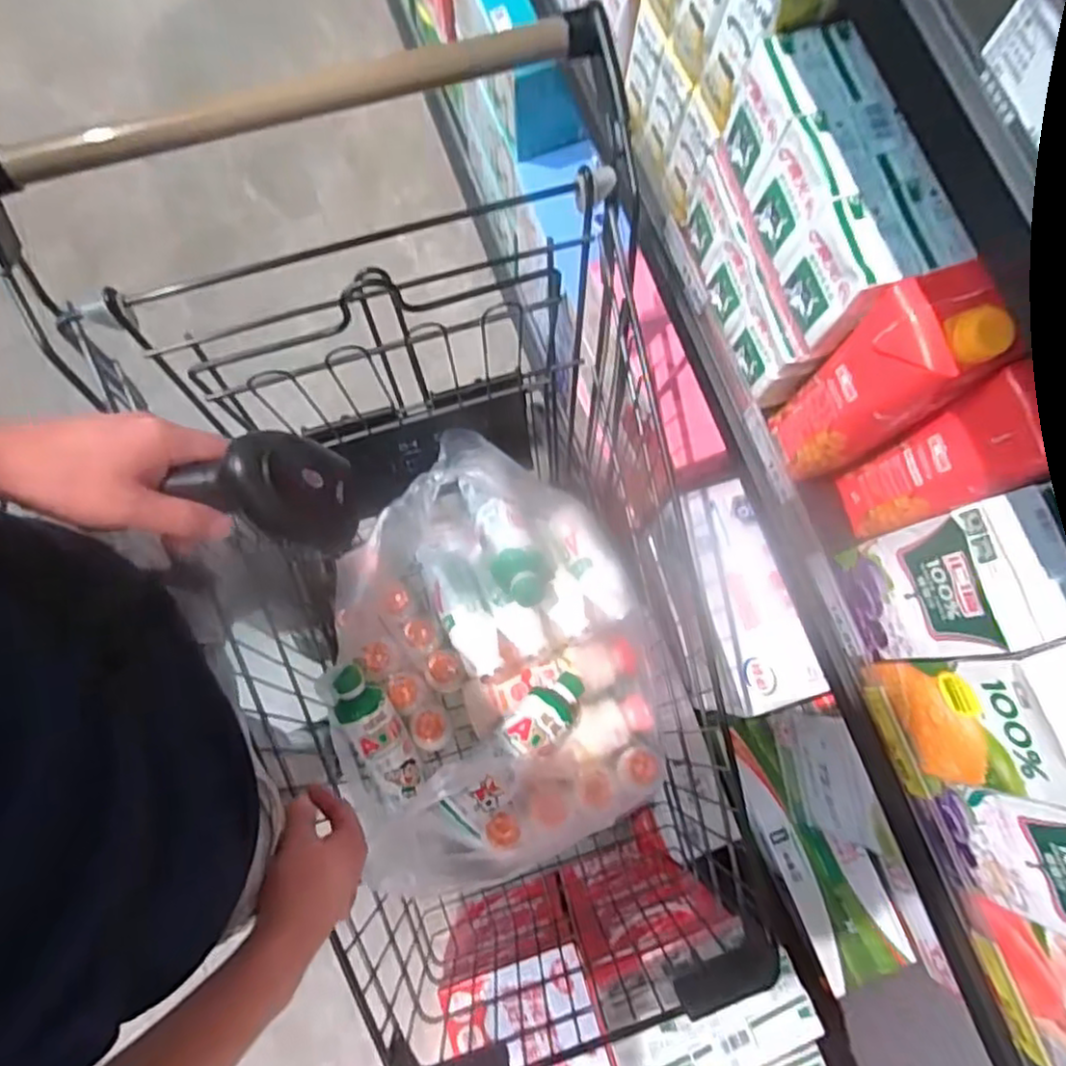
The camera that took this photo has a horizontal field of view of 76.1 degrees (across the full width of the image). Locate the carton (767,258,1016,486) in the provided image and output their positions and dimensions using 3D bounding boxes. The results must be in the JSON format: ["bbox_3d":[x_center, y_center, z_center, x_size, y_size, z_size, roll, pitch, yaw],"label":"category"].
[{"bbox_3d":[0.241,-0.105,0.494,0.056,0.216,0.074,-17,79,-4],"label":"carton"}]

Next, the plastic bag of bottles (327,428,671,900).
[{"bbox_3d":[-0.057,0.132,0.715,0.337,0.183,0.393,-18,79,-4],"label":"plastic bag of bottles"}]

